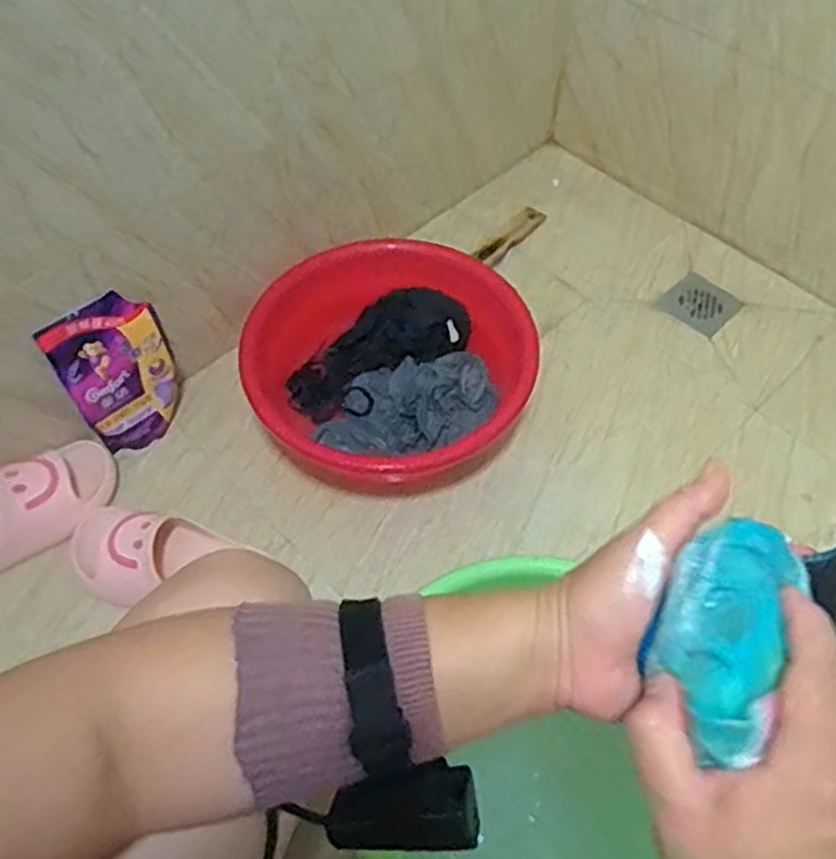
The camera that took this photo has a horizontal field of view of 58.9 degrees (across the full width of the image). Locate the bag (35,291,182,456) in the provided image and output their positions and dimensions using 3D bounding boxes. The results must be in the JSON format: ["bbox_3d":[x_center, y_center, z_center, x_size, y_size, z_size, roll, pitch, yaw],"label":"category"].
[{"bbox_3d":[-0.371,-0.064,0.948,0.137,0.218,0.055,-38,63,-22],"label":"bag"}]

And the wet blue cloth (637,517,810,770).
[{"bbox_3d":[0.137,0.090,0.323,0.055,0.034,0.101,17,67,11],"label":"wet blue cloth"}]

